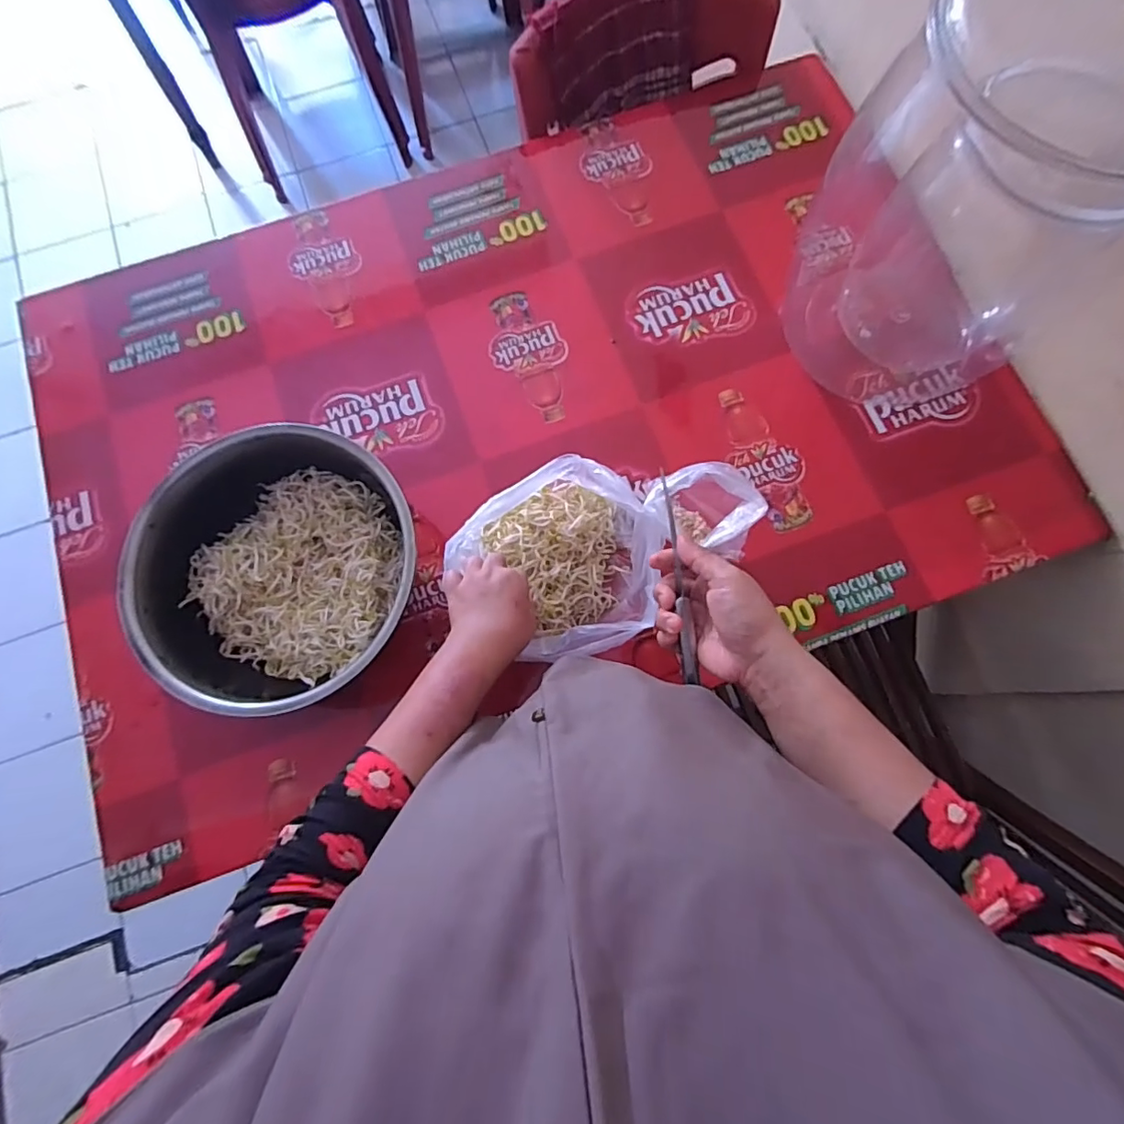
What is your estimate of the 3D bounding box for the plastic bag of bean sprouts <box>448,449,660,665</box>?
[{"bbox_3d":[-0.005,0.005,0.585,0.203,0.109,0.196,-20,78,-3],"label":"plastic bag of bean sprouts"}]

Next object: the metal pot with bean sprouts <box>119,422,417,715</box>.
[{"bbox_3d":[-0.297,0.012,0.601,0.289,0.120,0.284,0,78,1],"label":"metal pot with bean sprouts"}]

